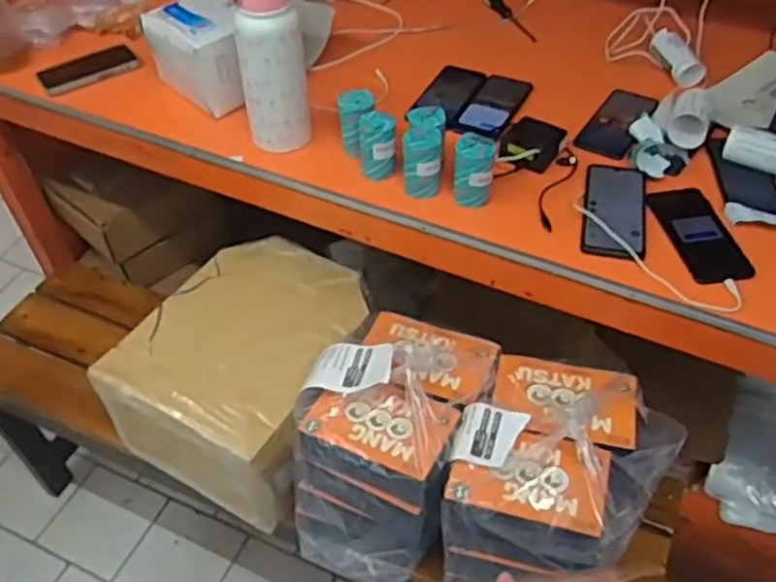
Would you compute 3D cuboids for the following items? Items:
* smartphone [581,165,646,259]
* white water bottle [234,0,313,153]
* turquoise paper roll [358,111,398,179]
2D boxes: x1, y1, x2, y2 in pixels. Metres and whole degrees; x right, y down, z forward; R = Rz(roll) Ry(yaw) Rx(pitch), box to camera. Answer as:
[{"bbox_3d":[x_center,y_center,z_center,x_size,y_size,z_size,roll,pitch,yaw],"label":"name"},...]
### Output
[{"bbox_3d":[0.291,-0.109,0.950,0.076,0.010,0.164,10,49,12],"label":"smartphone"},{"bbox_3d":[-0.156,-0.303,1.010,0.094,0.228,0.069,-10,48,-6],"label":"white water bottle"},{"bbox_3d":[-0.014,-0.199,1.010,0.050,0.084,0.040,-3,47,0],"label":"turquoise paper roll"}]

